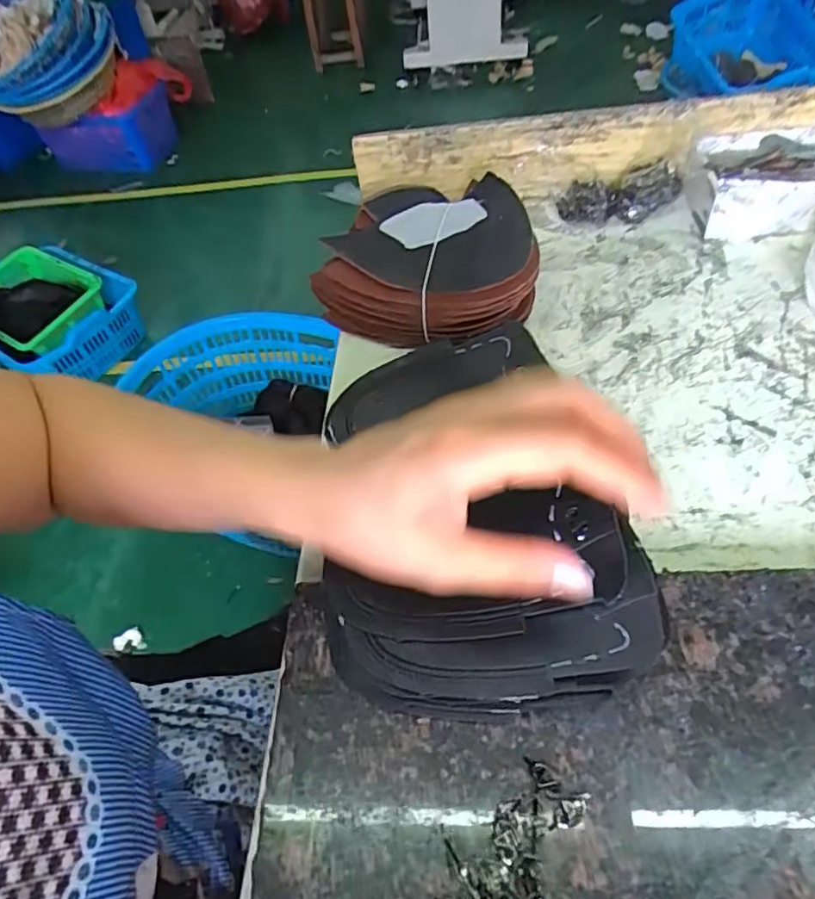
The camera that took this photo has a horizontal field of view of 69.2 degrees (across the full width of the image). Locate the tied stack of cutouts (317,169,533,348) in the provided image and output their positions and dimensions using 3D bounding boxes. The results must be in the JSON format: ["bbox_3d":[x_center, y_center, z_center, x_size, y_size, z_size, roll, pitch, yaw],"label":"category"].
[{"bbox_3d":[0.012,-0.166,0.538,0.196,0.072,0.185,-13,52,-2],"label":"tied stack of cutouts"}]

